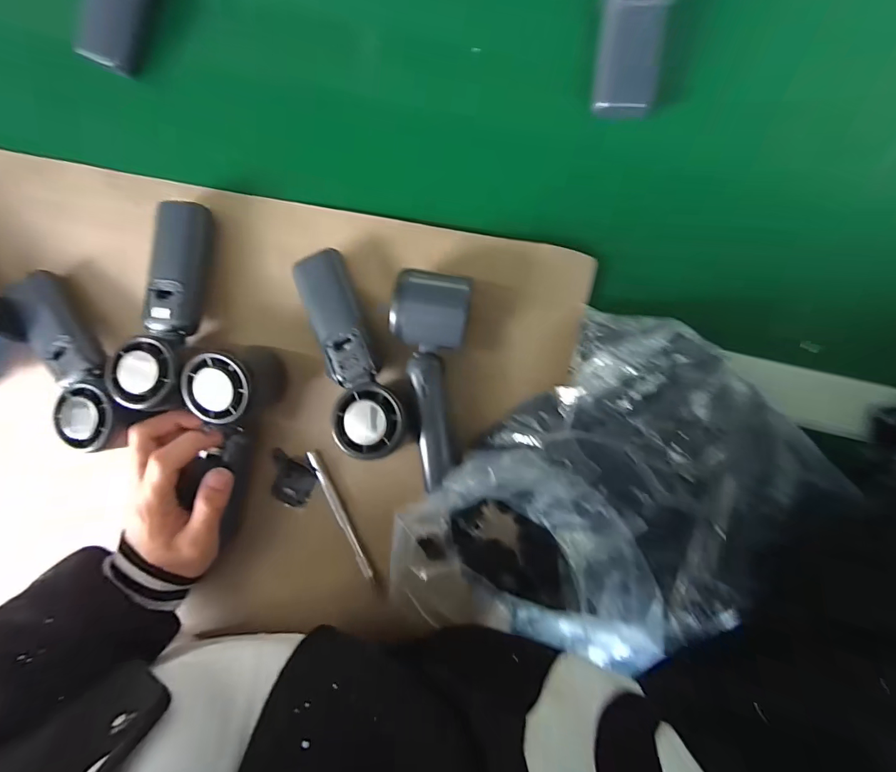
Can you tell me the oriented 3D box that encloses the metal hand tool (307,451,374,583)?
[{"bbox_3d":[-0.091,0.111,0.367,0.007,0.010,0.119,-25,92,5],"label":"metal hand tool"}]

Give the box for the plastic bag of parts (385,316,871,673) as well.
[{"bbox_3d":[0.103,0.098,0.325,0.204,0.058,0.296,43,96,0],"label":"plastic bag of parts"}]

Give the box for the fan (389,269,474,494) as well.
[{"bbox_3d":[-0.016,-0.005,0.329,0.053,0.047,0.154,6,95,3],"label":"fan"}]

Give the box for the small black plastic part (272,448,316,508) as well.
[{"bbox_3d":[-0.135,0.081,0.369,0.044,0.010,0.038,23,95,2],"label":"small black plastic part"}]

